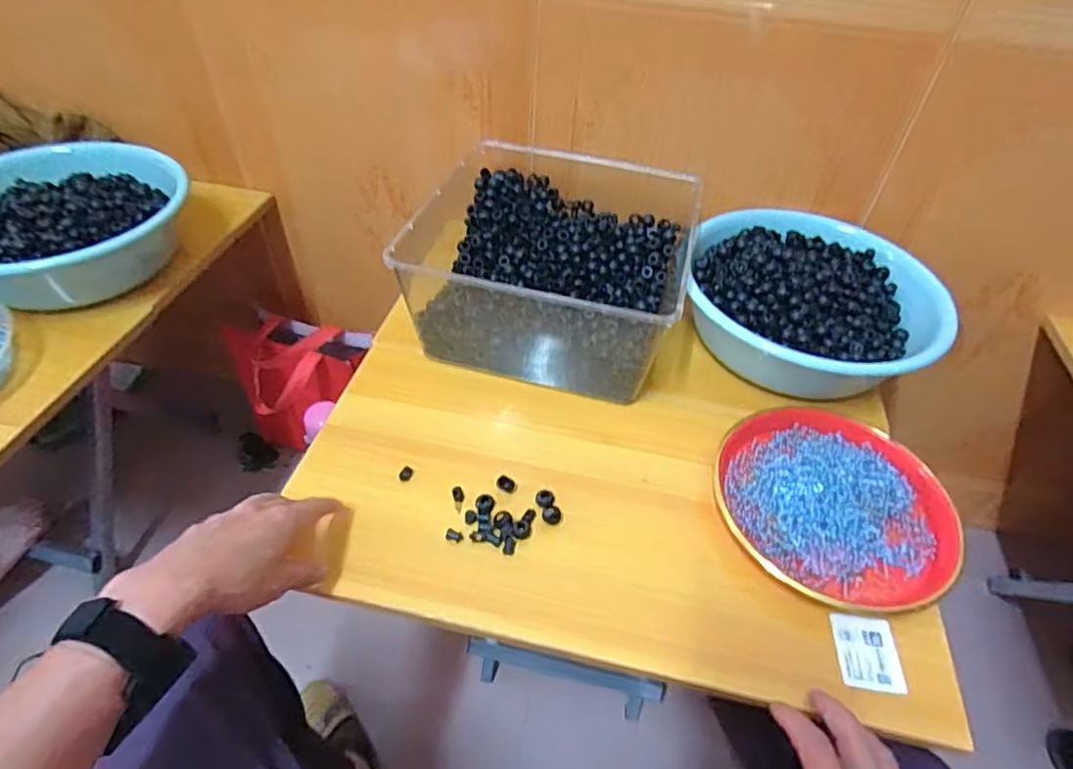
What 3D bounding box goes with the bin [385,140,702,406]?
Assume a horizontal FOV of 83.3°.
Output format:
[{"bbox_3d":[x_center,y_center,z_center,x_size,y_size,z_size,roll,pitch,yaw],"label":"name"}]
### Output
[{"bbox_3d":[0.030,-0.144,0.714,0.294,0.124,0.305,18,48,13],"label":"bin"}]

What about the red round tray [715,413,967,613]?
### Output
[{"bbox_3d":[0.286,0.112,0.582,0.206,0.031,0.221,-22,51,-22],"label":"red round tray"}]

